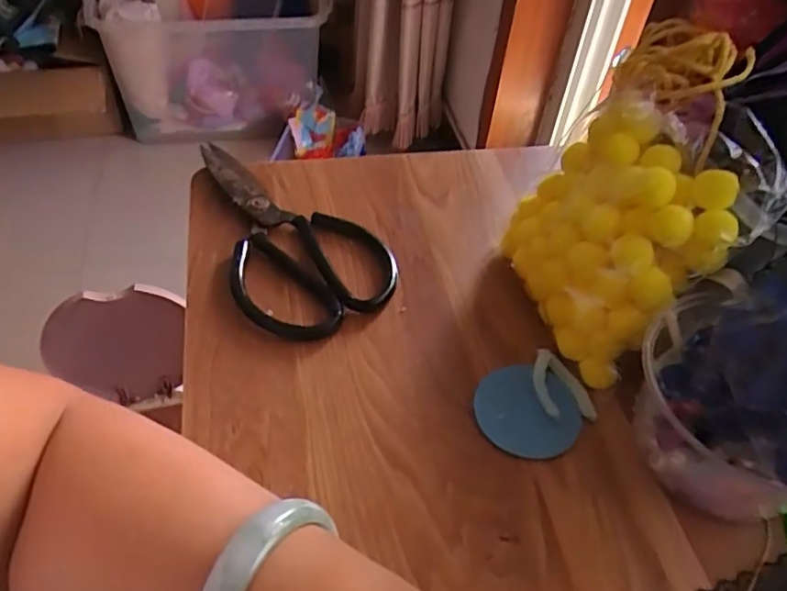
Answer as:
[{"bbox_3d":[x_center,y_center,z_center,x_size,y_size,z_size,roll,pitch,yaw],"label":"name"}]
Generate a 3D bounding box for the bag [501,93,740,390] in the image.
[{"bbox_3d":[0.121,-0.032,0.349,0.075,0.117,0.111,-17,51,-19],"label":"bag"}]

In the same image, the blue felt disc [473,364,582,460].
[{"bbox_3d":[0.073,0.062,0.337,0.055,0.005,0.053,1,52,-1],"label":"blue felt disc"}]

